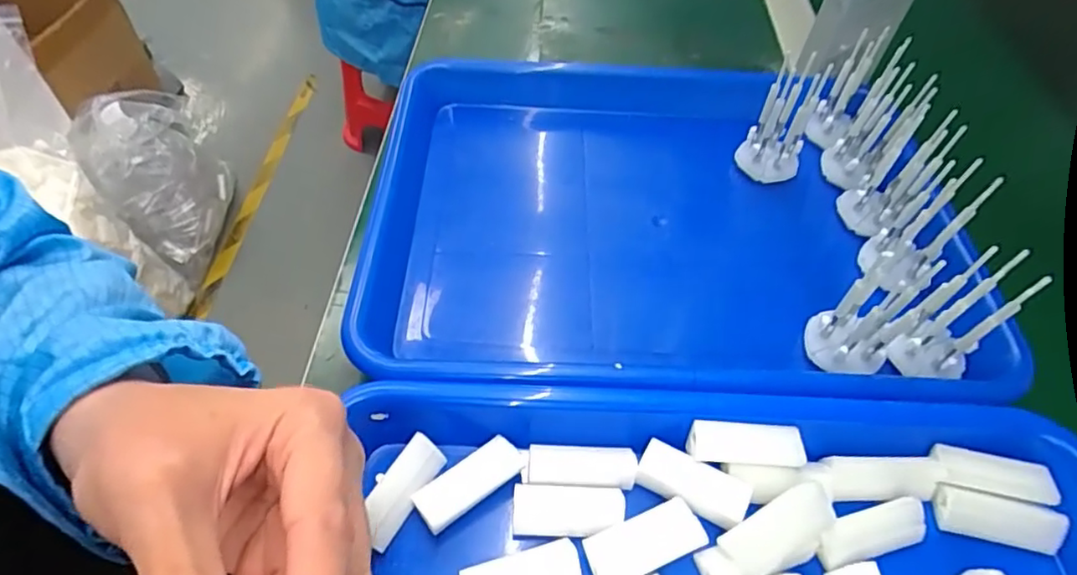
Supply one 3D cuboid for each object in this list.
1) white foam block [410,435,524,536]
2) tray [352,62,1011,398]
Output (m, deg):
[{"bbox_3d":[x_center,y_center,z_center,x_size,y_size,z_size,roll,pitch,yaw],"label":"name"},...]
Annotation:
[{"bbox_3d":[-0.029,0.083,0.253,0.046,0.009,0.017,-31,58,-21],"label":"white foam block"},{"bbox_3d":[0.068,-0.044,0.354,0.352,0.040,0.250,-1,53,0],"label":"tray"}]

